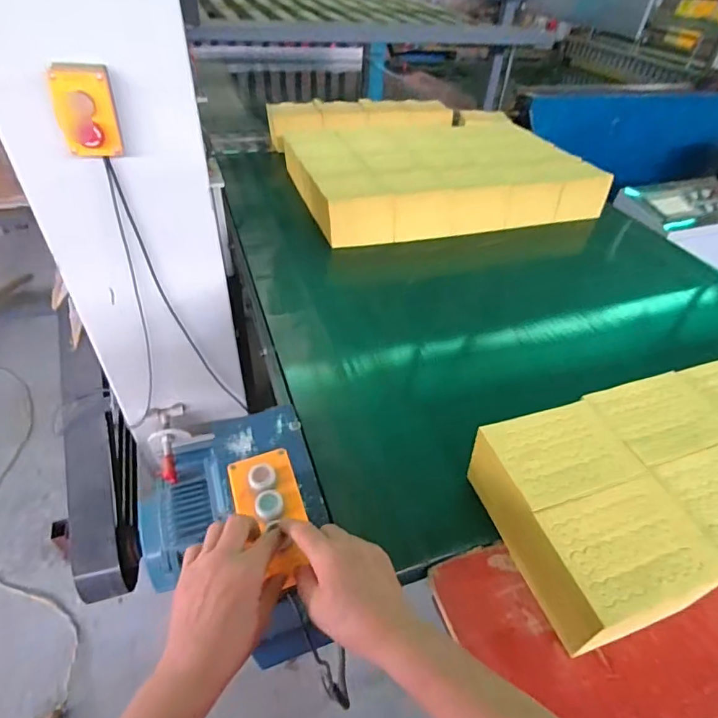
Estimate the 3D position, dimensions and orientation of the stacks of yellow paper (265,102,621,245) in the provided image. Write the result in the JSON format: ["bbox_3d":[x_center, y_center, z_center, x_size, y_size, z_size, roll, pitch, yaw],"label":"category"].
[{"bbox_3d":[0.192,-0.588,1.361,0.789,0.170,0.669,-10,45,-17],"label":"stacks of yellow paper"}]

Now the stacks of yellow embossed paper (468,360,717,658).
[{"bbox_3d":[0.477,0.132,0.604,0.621,0.109,0.237,-12,45,-18],"label":"stacks of yellow embossed paper"}]

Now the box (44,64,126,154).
[{"bbox_3d":[-0.402,-0.369,0.682,0.076,0.110,0.090,-13,46,-19],"label":"box"}]

